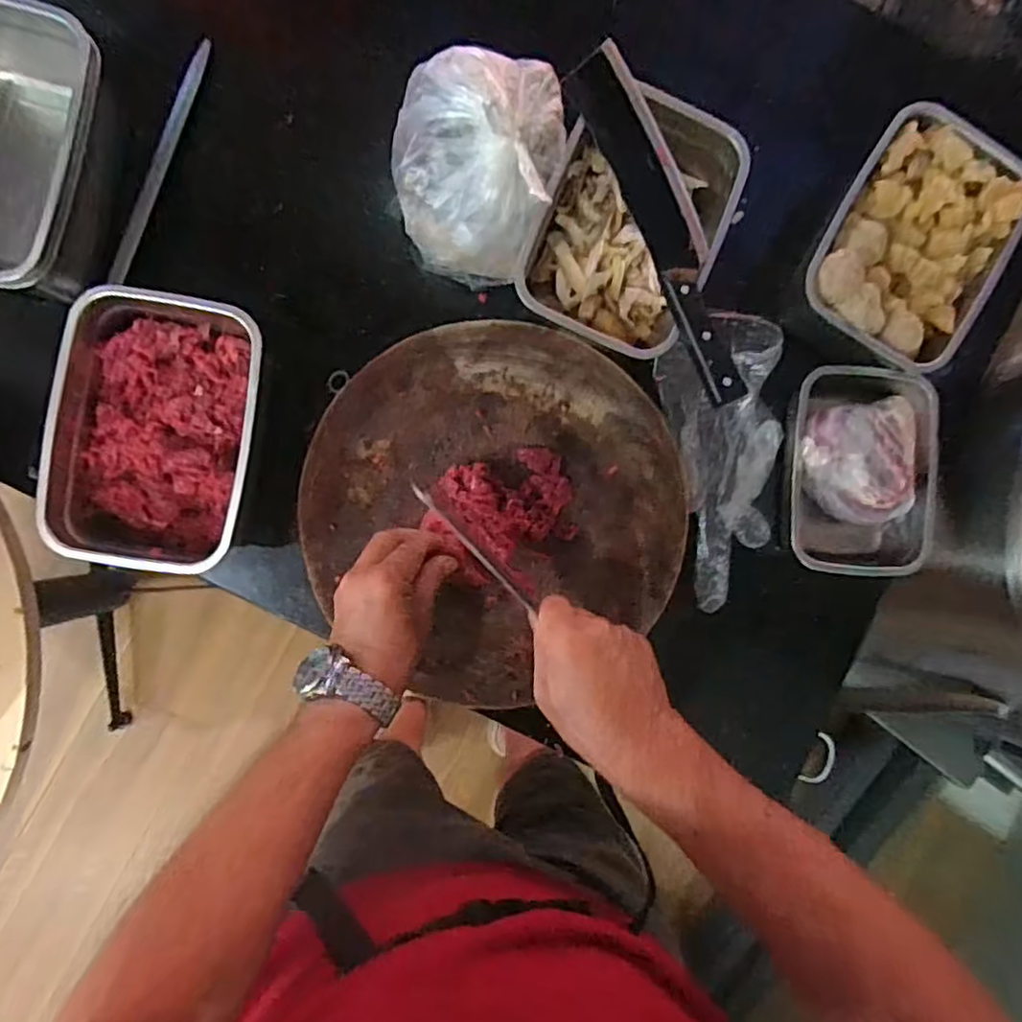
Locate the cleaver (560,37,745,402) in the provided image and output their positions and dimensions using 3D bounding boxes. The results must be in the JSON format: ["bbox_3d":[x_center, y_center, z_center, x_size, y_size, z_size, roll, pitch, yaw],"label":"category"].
[{"bbox_3d":[0.125,-0.235,0.528,0.045,0.021,0.302,-22,91,-5],"label":"cleaver"}]

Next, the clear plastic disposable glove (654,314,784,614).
[{"bbox_3d":[0.209,-0.047,0.606,0.107,0.039,0.265,-12,90,-5],"label":"clear plastic disposable glove"}]

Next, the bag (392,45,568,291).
[{"bbox_3d":[-0.035,-0.290,0.540,0.141,0.139,0.155,17,88,-5],"label":"bag"}]

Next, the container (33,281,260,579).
[{"bbox_3d":[-0.285,-0.060,0.535,0.148,0.073,0.220,9,89,-5],"label":"container"}]

